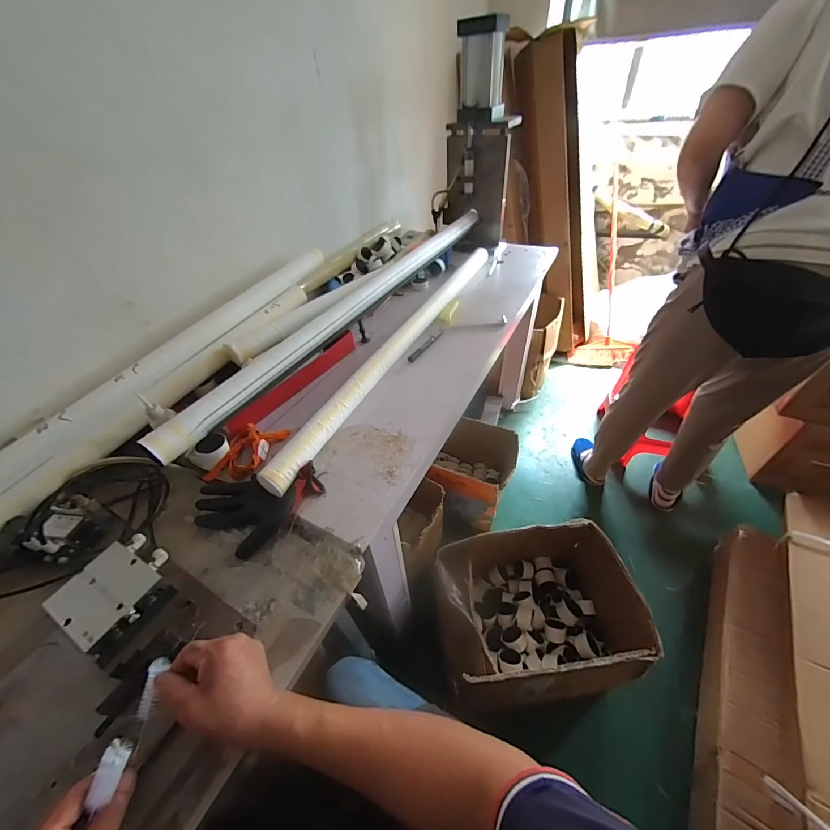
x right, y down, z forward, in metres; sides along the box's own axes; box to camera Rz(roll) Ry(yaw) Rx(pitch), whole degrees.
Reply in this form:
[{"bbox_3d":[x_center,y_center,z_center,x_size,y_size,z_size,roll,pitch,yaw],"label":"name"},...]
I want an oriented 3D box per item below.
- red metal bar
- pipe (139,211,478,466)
[{"bbox_3d":[-0.242,-0.075,0.748,0.016,0.043,0.347,21,49,23],"label":"red metal bar"},{"bbox_3d":[-0.108,-0.294,0.860,0.054,0.060,1.140,19,49,22],"label":"pipe"}]

